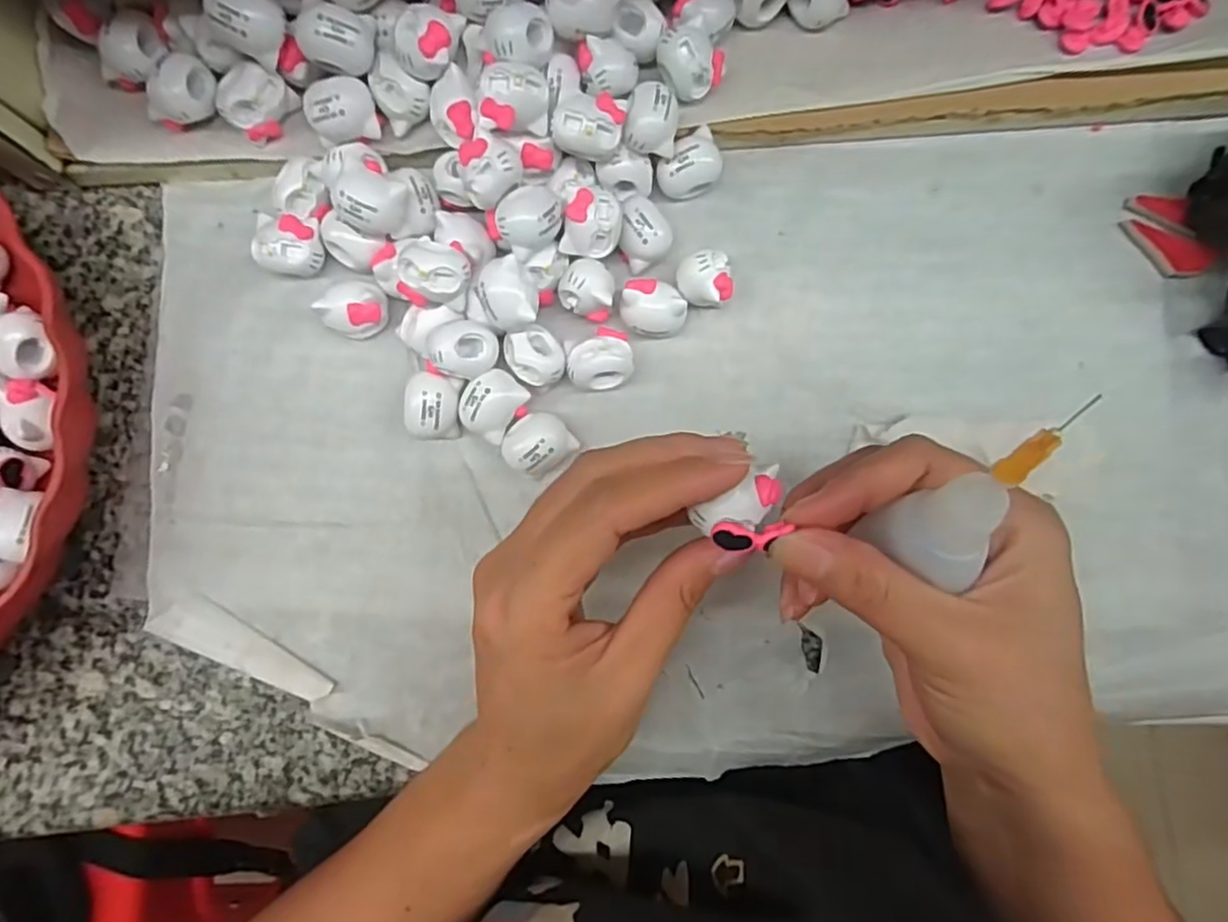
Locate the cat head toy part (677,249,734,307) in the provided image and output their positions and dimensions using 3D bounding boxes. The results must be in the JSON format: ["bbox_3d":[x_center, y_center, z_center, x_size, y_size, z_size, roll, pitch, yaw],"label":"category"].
[{"bbox_3d":[0.035,-0.067,0.260,0.020,0.024,0.020,0,86,-1],"label":"cat head toy part"}]

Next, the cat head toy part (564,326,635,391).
[{"bbox_3d":[-0.005,-0.037,0.259,0.025,0.017,0.023,0,86,-1],"label":"cat head toy part"}]

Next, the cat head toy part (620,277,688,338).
[{"bbox_3d":[0.015,-0.058,0.261,0.024,0.020,0.018,10,85,0],"label":"cat head toy part"}]

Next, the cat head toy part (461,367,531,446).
[{"bbox_3d":[-0.045,-0.021,0.255,0.021,0.020,0.025,41,86,2],"label":"cat head toy part"}]

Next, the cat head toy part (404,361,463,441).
[{"bbox_3d":[-0.067,-0.022,0.255,0.019,0.019,0.027,6,85,0],"label":"cat head toy part"}]

